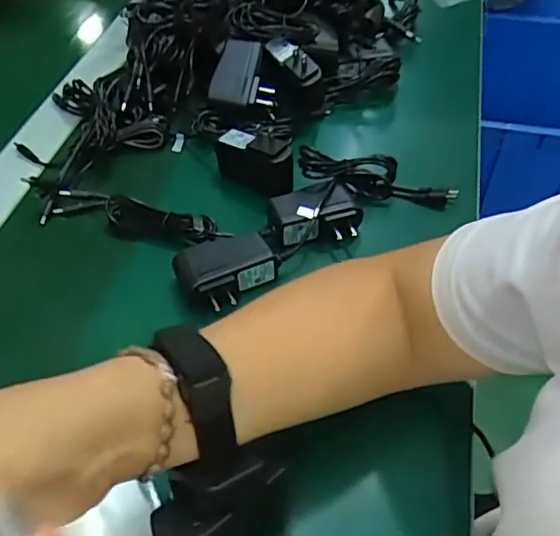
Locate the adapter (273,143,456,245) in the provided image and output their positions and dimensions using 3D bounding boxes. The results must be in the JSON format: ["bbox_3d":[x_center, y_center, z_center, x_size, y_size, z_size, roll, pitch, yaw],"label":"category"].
[{"bbox_3d":[0.071,-0.063,0.493,0.161,0.041,0.075,-5,49,-4],"label":"adapter"}]

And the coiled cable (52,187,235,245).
[{"bbox_3d":[-0.115,-0.044,0.494,0.155,0.026,0.027,15,51,13],"label":"coiled cable"}]

